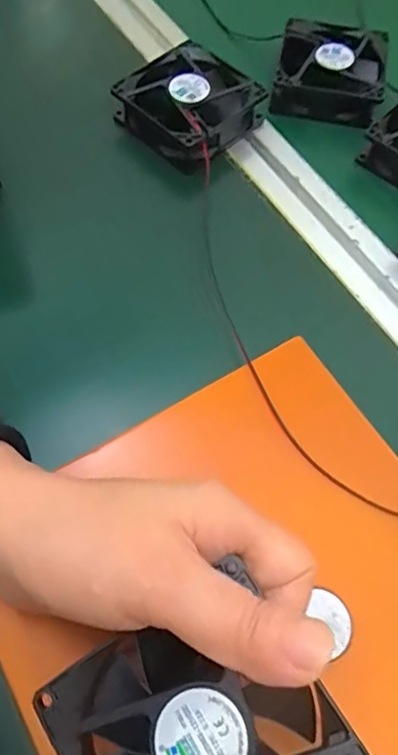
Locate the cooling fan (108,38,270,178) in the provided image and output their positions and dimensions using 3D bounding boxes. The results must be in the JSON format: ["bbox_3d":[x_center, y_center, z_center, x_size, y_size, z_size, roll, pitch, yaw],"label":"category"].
[{"bbox_3d":[-0.002,-0.196,0.384,0.080,0.025,0.088,40,69,16],"label":"cooling fan"}]

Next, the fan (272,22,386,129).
[{"bbox_3d":[0.100,-0.233,0.412,0.078,0.024,0.082,12,64,3],"label":"fan"}]

